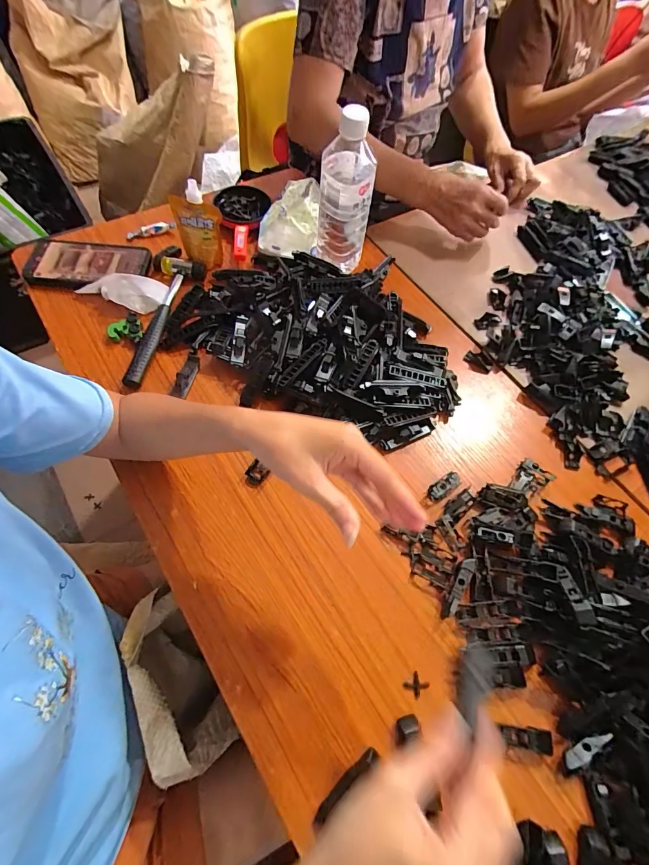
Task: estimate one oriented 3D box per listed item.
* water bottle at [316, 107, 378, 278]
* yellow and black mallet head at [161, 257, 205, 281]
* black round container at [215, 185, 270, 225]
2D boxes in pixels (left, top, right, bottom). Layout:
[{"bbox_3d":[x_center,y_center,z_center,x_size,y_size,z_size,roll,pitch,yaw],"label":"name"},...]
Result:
[{"bbox_3d":[0.027,-0.304,0.527,0.066,0.214,0.058,9,62,0],"label":"water bottle"},{"bbox_3d":[-0.204,-0.238,0.571,0.062,0.023,0.019,10,62,0],"label":"yellow and black mallet head"},{"bbox_3d":[-0.135,-0.372,0.647,0.079,0.023,0.093,-31,69,-19],"label":"black round container"}]

